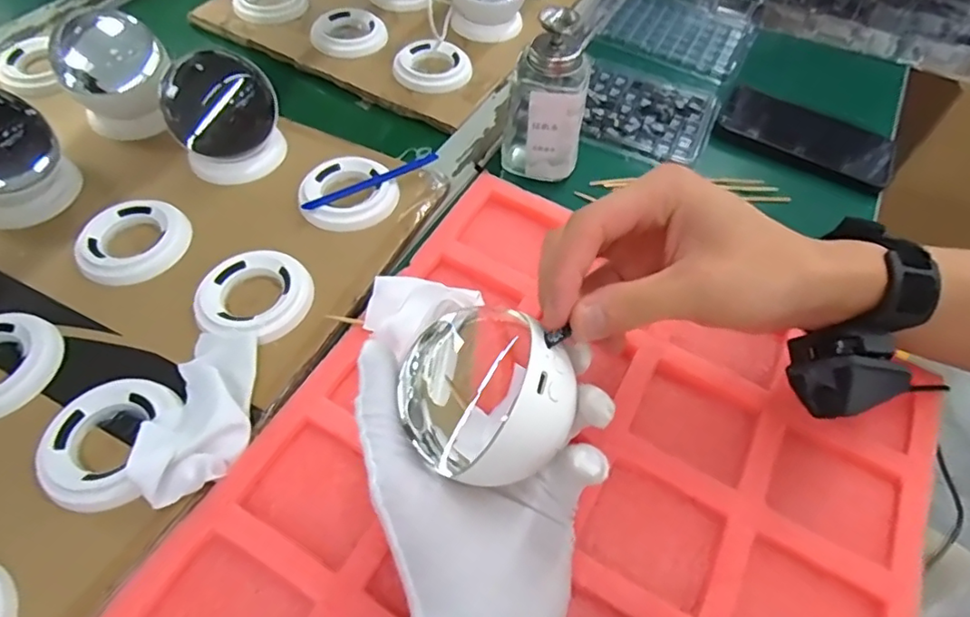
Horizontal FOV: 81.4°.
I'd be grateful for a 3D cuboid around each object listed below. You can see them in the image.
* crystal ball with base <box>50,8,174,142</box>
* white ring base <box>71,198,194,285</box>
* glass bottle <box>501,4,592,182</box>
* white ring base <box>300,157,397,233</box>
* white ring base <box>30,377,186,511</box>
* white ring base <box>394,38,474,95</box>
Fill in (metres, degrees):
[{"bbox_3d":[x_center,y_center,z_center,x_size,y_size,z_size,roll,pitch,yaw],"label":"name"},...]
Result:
[{"bbox_3d":[-0.284,-0.181,0.437,0.075,0.087,0.070,2,56,-2],"label":"crystal ball with base"},{"bbox_3d":[-0.242,-0.047,0.390,0.067,0.011,0.071,2,56,-2],"label":"white ring base"},{"bbox_3d":[0.046,-0.157,0.424,0.057,0.117,0.046,7,56,1],"label":"glass bottle"},{"bbox_3d":[-0.101,-0.085,0.416,0.068,0.013,0.063,2,56,-2],"label":"white ring base"},{"bbox_3d":[-0.205,0.069,0.304,0.062,0.014,0.071,6,56,0],"label":"white ring base"},{"bbox_3d":[-0.048,-0.226,0.526,0.069,0.013,0.065,2,56,-2],"label":"white ring base"}]

